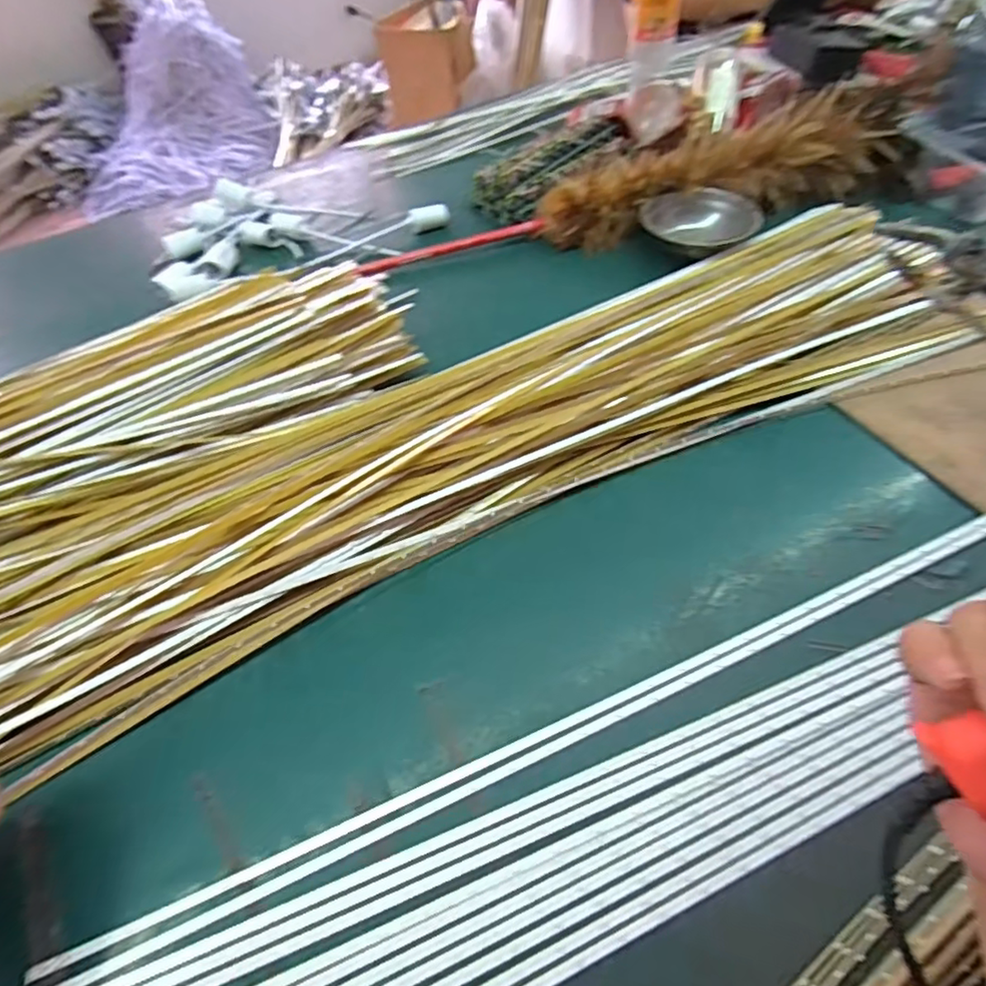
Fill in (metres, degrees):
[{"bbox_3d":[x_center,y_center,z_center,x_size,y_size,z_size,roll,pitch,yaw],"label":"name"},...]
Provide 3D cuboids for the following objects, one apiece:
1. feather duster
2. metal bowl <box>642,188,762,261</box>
[{"bbox_3d":[0.219,-0.387,0.741,0.770,0.077,0.154,-13,51,-4],"label":"feather duster"},{"bbox_3d":[0.244,-0.316,0.710,0.126,0.039,0.126,-3,51,4],"label":"metal bowl"}]

